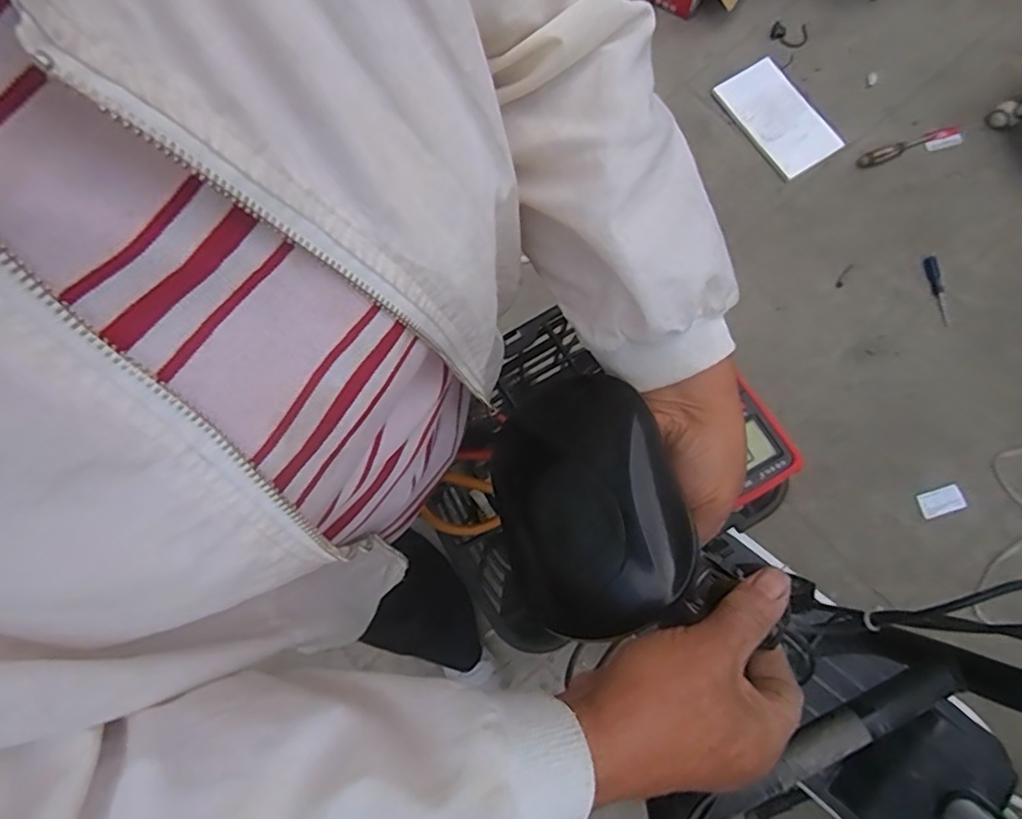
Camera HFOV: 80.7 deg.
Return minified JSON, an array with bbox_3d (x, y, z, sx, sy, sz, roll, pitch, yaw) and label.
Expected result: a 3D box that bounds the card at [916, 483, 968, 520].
[{"bbox_3d":[0.913,0.195,1.277,0.093,0.007,0.055,-19,87,-2],"label":"card"}]

